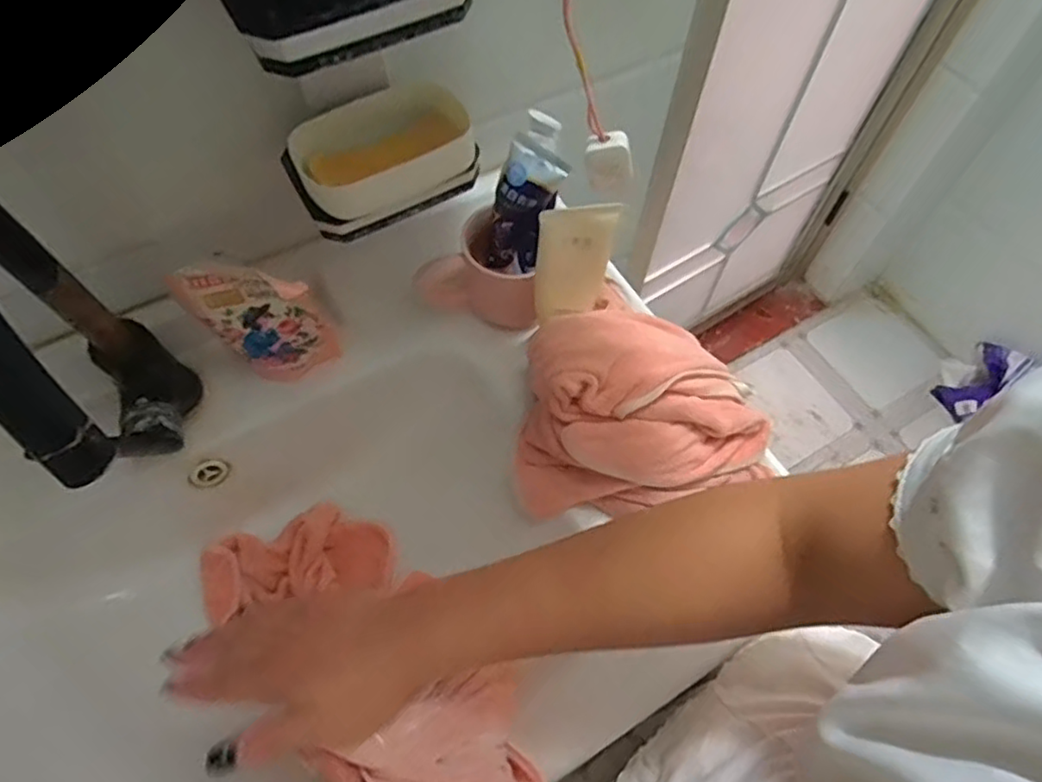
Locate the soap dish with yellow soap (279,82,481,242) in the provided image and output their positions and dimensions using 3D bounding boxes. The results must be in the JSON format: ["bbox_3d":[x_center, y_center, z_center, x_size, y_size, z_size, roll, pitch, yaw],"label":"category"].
[{"bbox_3d":[-0.100,-0.168,0.481,0.129,0.055,0.081,-31,66,-18],"label":"soap dish with yellow soap"}]

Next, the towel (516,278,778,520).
[{"bbox_3d":[0.073,0.011,0.528,0.173,0.108,0.186,-27,65,-17],"label":"towel"}]

